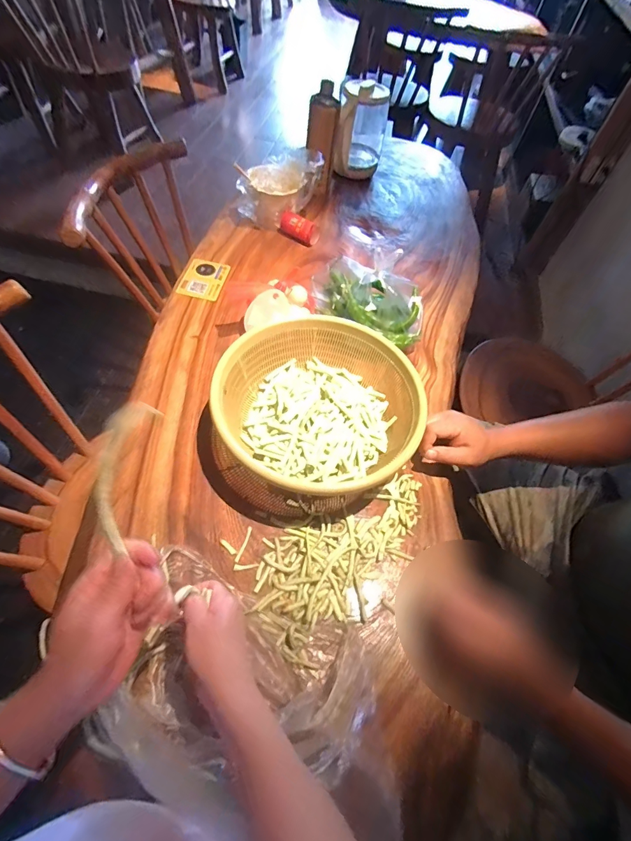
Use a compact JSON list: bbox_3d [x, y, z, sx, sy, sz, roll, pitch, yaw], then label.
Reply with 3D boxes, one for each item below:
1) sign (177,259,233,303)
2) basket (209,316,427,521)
[{"bbox_3d":[-0.248,-0.313,0.850,0.088,0.006,0.129,12,56,-5],"label":"sign"},{"bbox_3d":[-0.005,-0.013,0.623,0.327,0.124,0.304,-9,60,-12],"label":"basket"}]

